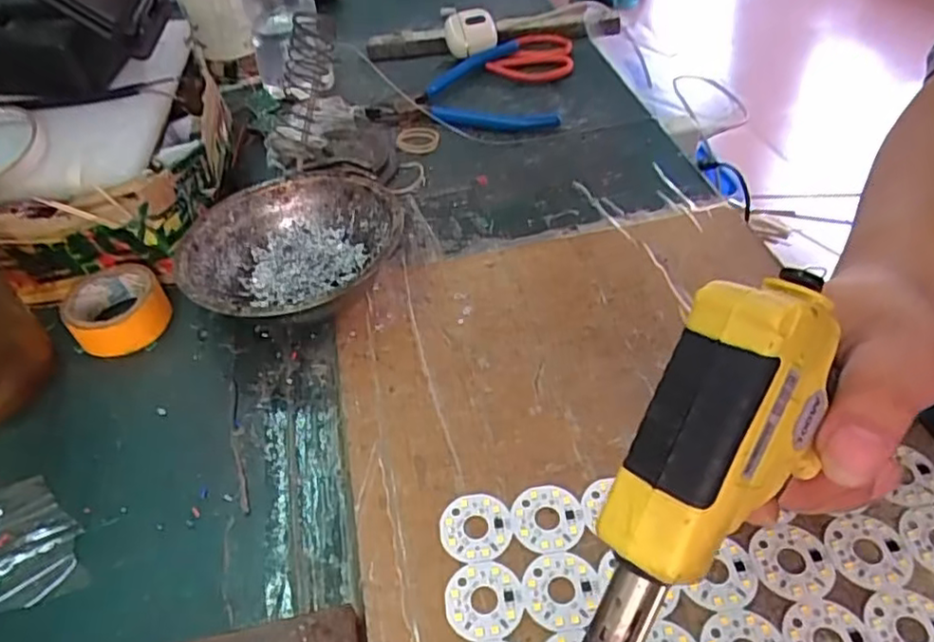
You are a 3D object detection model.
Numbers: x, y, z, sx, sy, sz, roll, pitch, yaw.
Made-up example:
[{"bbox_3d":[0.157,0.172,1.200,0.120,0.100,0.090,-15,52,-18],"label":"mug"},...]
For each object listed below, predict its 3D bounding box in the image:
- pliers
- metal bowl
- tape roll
[{"bbox_3d":[-0.011,-0.189,0.539,0.143,0.013,0.136,-12,46,-5],"label":"pliers"},{"bbox_3d":[-0.099,-0.036,0.385,0.125,0.042,0.123,-3,46,3],"label":"metal bowl"},{"bbox_3d":[-0.204,-0.008,0.381,0.052,0.024,0.056,-3,46,3],"label":"tape roll"}]

